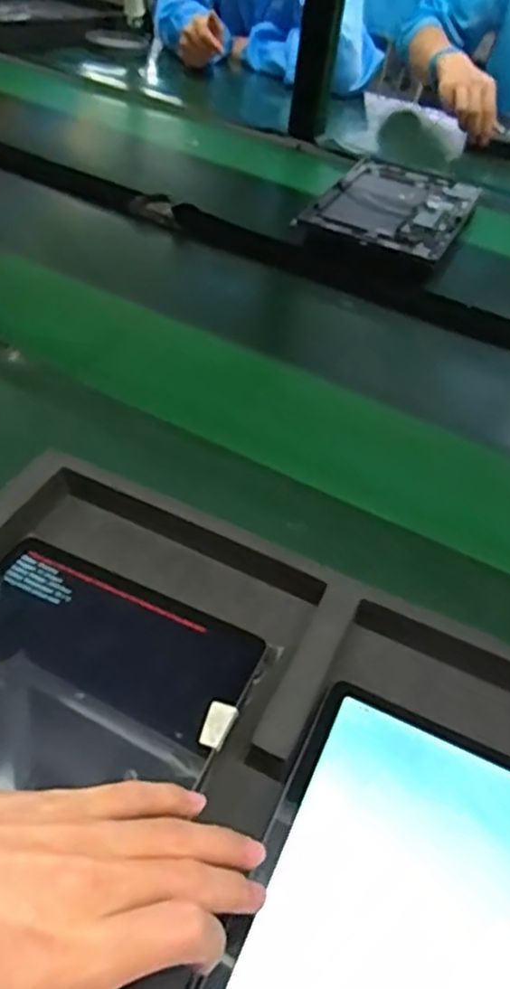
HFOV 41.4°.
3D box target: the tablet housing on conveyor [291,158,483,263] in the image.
[{"bbox_3d":[0.172,-0.357,0.834,0.174,0.011,0.233,22,48,17],"label":"tablet housing on conveyor"}]

